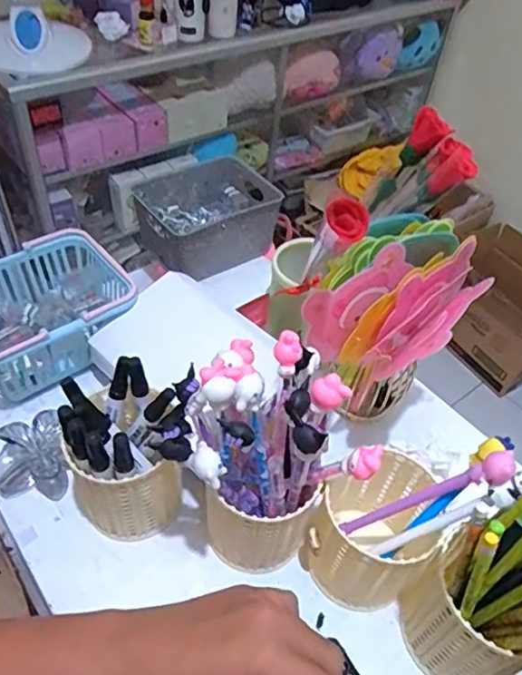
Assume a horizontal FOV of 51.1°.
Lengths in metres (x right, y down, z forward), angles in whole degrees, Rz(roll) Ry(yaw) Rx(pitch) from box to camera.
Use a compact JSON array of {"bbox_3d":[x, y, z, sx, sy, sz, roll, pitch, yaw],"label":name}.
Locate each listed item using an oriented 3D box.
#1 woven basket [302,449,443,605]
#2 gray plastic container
[{"bbox_3d":[0.077,0.144,0.415,0.083,0.096,0.088,0,47,-5],"label":"woven basket"},{"bbox_3d":[-0.059,-0.138,0.630,0.144,0.075,0.115,-23,54,-25],"label":"gray plastic container"}]

